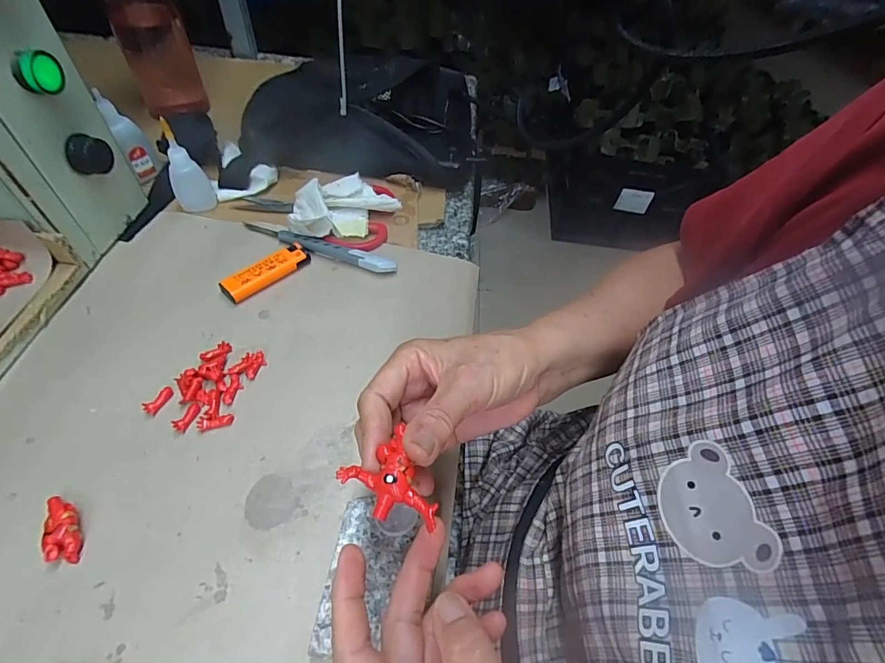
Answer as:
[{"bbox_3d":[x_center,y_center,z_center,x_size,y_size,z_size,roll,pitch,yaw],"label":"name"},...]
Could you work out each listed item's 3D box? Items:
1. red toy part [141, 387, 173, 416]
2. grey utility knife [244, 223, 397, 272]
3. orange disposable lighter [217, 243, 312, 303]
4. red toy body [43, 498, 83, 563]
[{"bbox_3d":[-0.210,0.051,0.324,0.009,0.007,0.023,22,55,12],"label":"red toy part"},{"bbox_3d":[-0.119,-0.081,0.417,0.155,0.013,0.017,17,54,9],"label":"grey utility knife"},{"bbox_3d":[-0.156,-0.053,0.391,0.022,0.015,0.080,37,60,22],"label":"orange disposable lighter"},{"bbox_3d":[-0.231,0.119,0.266,0.015,0.013,0.041,-21,58,-18],"label":"red toy body"}]

